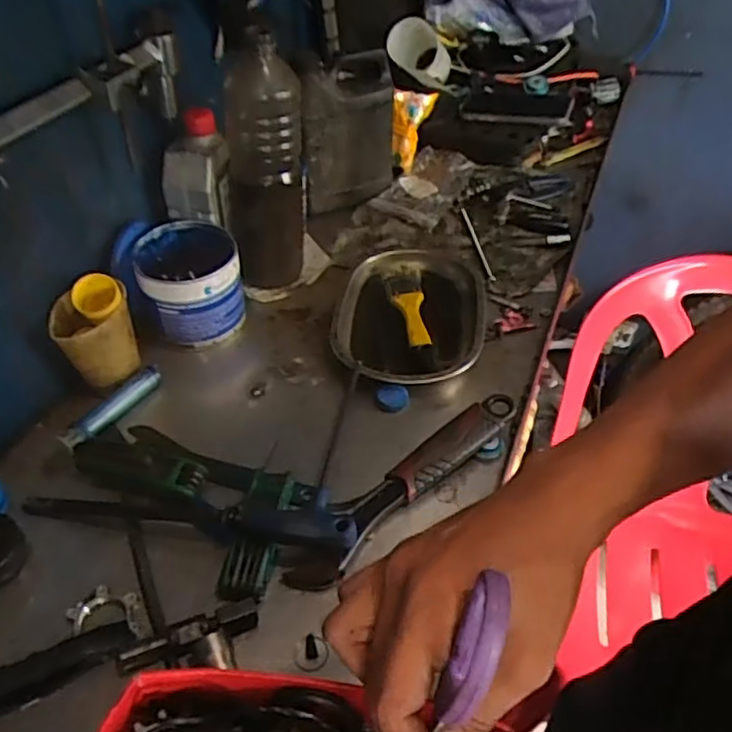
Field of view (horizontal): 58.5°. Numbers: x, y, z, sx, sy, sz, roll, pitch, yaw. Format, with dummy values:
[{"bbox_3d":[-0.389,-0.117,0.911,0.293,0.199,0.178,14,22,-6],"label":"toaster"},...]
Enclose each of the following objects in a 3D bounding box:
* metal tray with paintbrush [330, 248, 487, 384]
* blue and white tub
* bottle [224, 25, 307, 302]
[{"bbox_3d":[0.050,-0.063,0.707,0.156,0.025,0.231,4,46,5],"label":"metal tray with paintbrush"},{"bbox_3d":[-0.181,-0.084,0.685,0.097,0.100,0.105,0,46,0],"label":"blue and white tub"},{"bbox_3d":[-0.105,-0.203,0.688,0.079,0.261,0.095,-5,46,-4],"label":"bottle"}]

